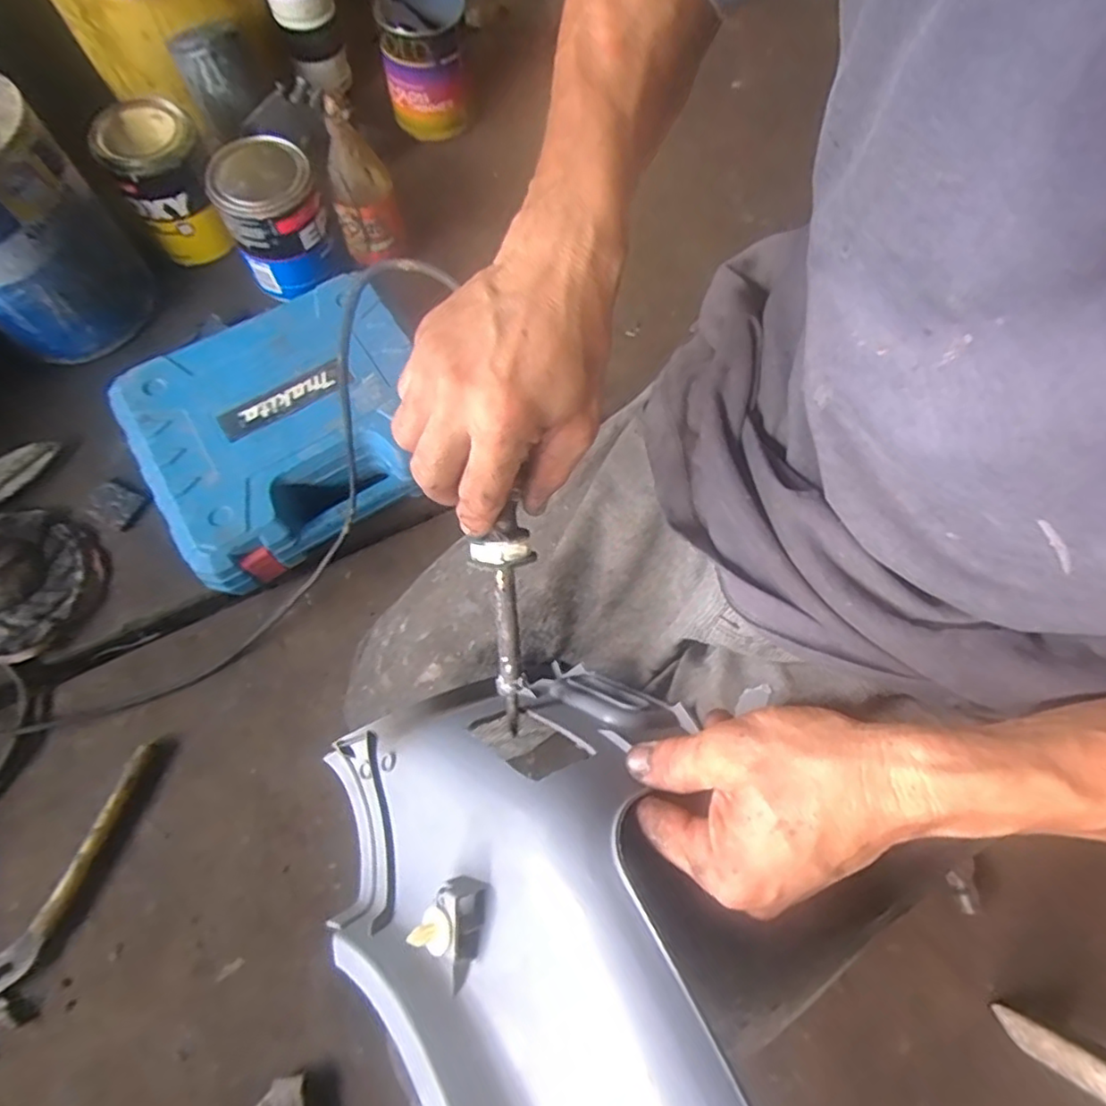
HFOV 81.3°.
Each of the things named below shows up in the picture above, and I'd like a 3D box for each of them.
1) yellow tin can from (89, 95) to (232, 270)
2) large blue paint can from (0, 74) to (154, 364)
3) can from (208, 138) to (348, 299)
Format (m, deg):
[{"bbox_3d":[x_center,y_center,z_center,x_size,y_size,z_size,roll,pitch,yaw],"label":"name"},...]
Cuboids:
[{"bbox_3d":[-0.424,-0.407,0.717,0.098,0.133,0.097,-31,73,-12],"label":"yellow tin can"},{"bbox_3d":[-0.538,-0.320,0.641,0.176,0.190,0.163,-38,76,-15],"label":"large blue paint can"},{"bbox_3d":[-0.293,-0.354,0.693,0.101,0.117,0.111,0,69,-1],"label":"can"}]

